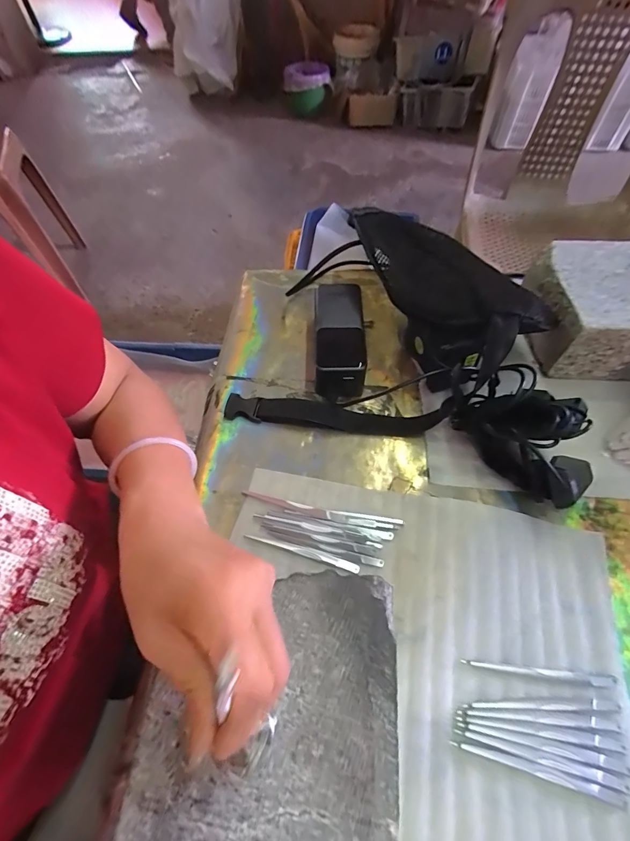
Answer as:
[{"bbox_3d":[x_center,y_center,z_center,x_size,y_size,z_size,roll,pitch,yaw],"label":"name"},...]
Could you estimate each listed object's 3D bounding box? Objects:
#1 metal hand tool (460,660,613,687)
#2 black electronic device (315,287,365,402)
[{"bbox_3d":[0.165,0.185,0.275,0.109,0.004,0.006,6,58,4],"label":"metal hand tool"},{"bbox_3d":[0.027,-0.093,0.423,0.050,0.051,0.135,0,58,1],"label":"black electronic device"}]

